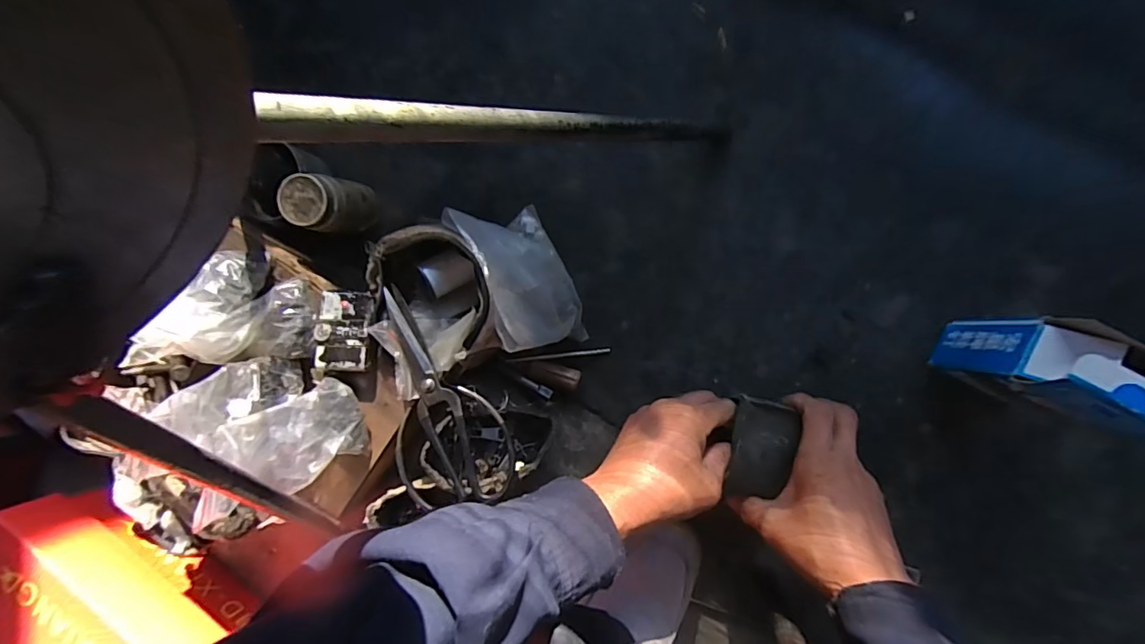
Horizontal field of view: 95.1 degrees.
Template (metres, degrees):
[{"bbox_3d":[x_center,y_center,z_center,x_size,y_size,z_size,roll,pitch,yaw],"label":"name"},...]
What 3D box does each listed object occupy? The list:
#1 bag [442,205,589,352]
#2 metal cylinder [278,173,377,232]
[{"bbox_3d":[-0.040,-0.044,0.469,0.028,0.116,0.133,-28,84,32],"label":"bag"},{"bbox_3d":[-0.233,-0.112,0.509,0.046,0.088,0.053,12,92,8],"label":"metal cylinder"}]

